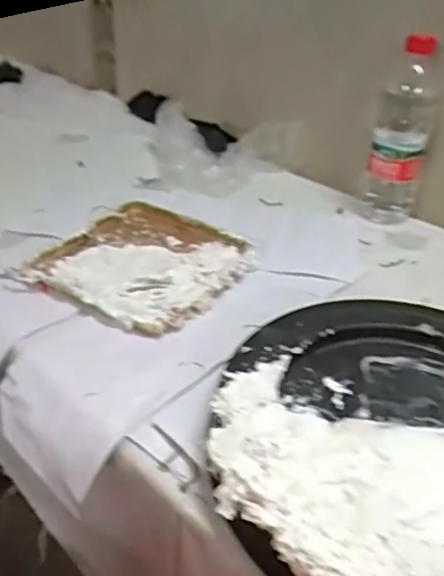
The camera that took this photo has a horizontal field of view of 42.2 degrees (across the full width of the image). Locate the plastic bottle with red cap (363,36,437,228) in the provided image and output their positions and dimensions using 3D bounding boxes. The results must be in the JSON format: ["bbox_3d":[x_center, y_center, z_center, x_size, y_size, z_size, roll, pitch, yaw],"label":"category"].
[{"bbox_3d":[0.221,-0.190,0.714,0.066,0.211,0.053,10,36,14],"label":"plastic bottle with red cap"}]

